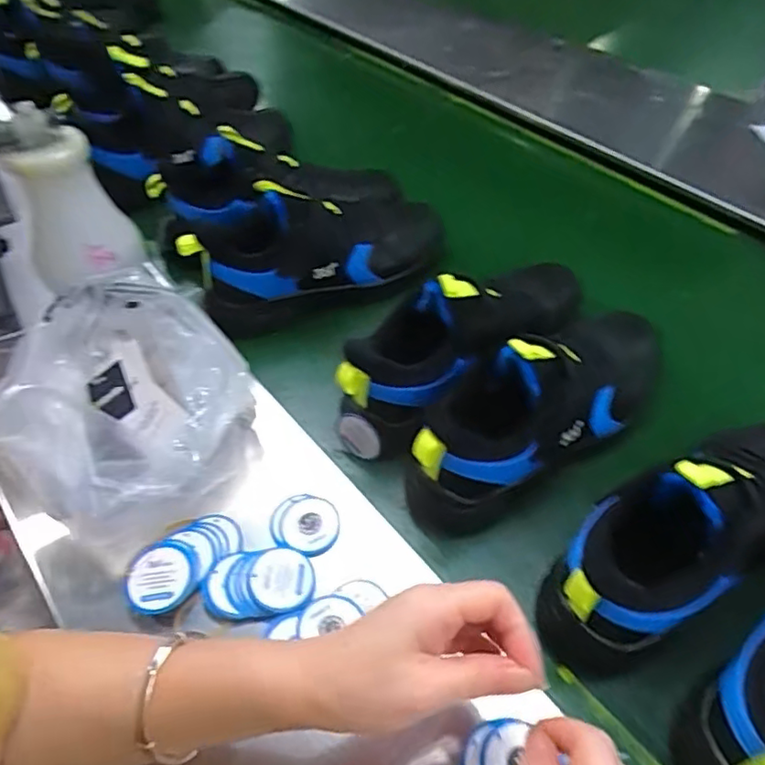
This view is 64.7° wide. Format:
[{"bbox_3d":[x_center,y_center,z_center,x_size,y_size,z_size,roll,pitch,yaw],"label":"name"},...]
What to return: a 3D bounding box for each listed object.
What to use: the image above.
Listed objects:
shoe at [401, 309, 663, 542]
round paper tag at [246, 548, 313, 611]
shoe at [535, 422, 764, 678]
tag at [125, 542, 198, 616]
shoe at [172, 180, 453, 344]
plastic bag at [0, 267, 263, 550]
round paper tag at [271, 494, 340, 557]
[{"bbox_3d":[0.147,0.002,0.514,0.291,0.122,0.122,-27,55,-16],"label":"shoe"},{"bbox_3d":[-0.076,0.147,0.454,0.047,0.007,0.047,9,54,-12],"label":"round paper tag"},{"bbox_3d":[0.242,0.097,0.438,0.292,0.120,0.103,-24,55,-14],"label":"shoe"},{"bbox_3d":[-0.166,0.147,0.454,0.049,0.011,0.051,0,59,0],"label":"tag"},{"bbox_3d":[-0.073,-0.164,0.673,0.279,0.118,0.128,-17,53,-9],"label":"shoe"},{"bbox_3d":[-0.217,0.017,0.510,0.213,0.093,0.194,37,63,28],"label":"plastic bag"},{"bbox_3d":[-0.063,0.116,0.492,0.054,0.008,0.047,12,54,13],"label":"round paper tag"}]

